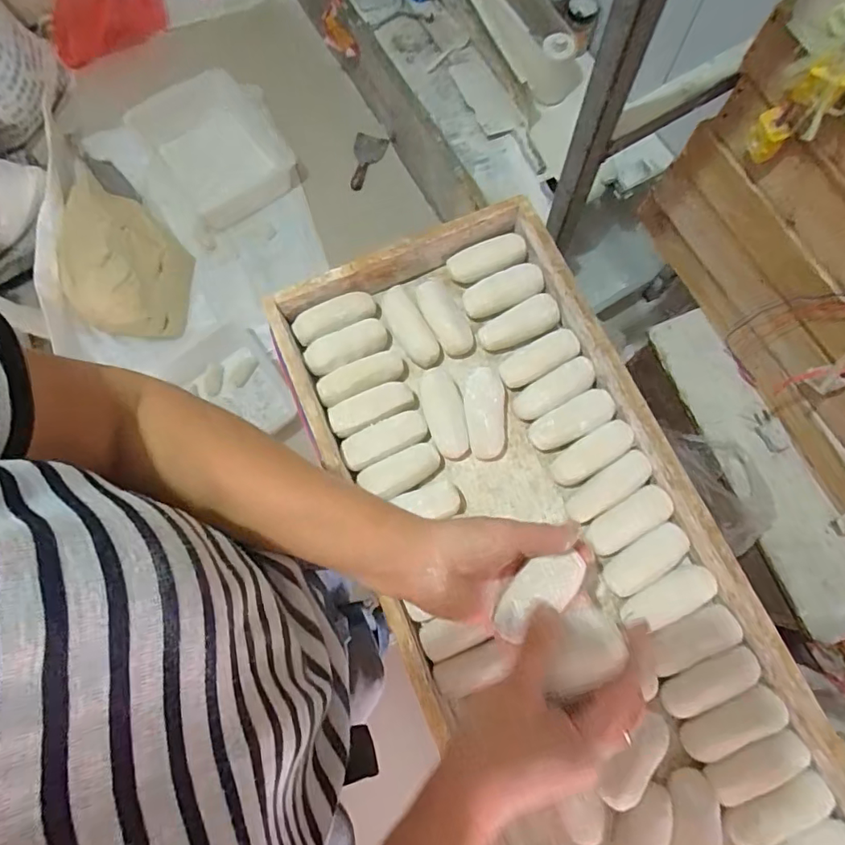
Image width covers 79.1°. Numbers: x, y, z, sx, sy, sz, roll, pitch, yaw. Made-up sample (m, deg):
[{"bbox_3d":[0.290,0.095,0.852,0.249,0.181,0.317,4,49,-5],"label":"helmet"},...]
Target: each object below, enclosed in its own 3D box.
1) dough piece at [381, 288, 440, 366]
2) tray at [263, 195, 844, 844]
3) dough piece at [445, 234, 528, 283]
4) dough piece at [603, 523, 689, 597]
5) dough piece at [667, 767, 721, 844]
[{"bbox_3d":[-0.013,-0.099,0.541,0.030,0.022,0.092,-32,78,-7],"label":"dough piece"},{"bbox_3d":[0.132,0.176,0.463,0.298,0.065,0.789,-24,78,-5],"label":"tray"},{"bbox_3d":[0.069,-0.175,0.548,0.082,0.027,0.030,-19,77,-4],"label":"dough piece"},{"bbox_3d":[0.209,0.129,0.480,0.084,0.020,0.033,-34,79,-7],"label":"dough piece"},{"bbox_3d":[0.225,0.341,0.426,0.033,0.024,0.085,12,77,3],"label":"dough piece"}]

